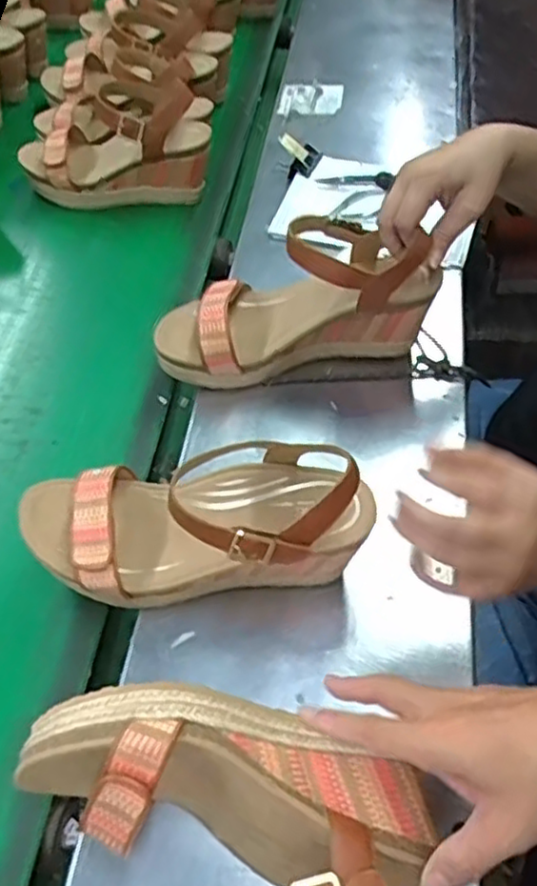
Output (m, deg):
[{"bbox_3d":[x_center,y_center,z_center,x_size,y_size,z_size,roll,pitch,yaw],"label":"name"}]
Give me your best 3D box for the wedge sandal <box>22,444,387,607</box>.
[{"bbox_3d":[-0.053,0.061,0.508,0.246,0.119,0.088,-6,56,13],"label":"wedge sandal"}]

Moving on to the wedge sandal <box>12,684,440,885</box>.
[{"bbox_3d":[-0.020,0.206,0.406,0.233,0.082,0.132,22,60,13],"label":"wedge sandal"}]

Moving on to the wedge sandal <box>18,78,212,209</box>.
[{"bbox_3d":[-0.185,-0.355,0.837,0.231,0.107,0.105,-3,53,3],"label":"wedge sandal"}]

